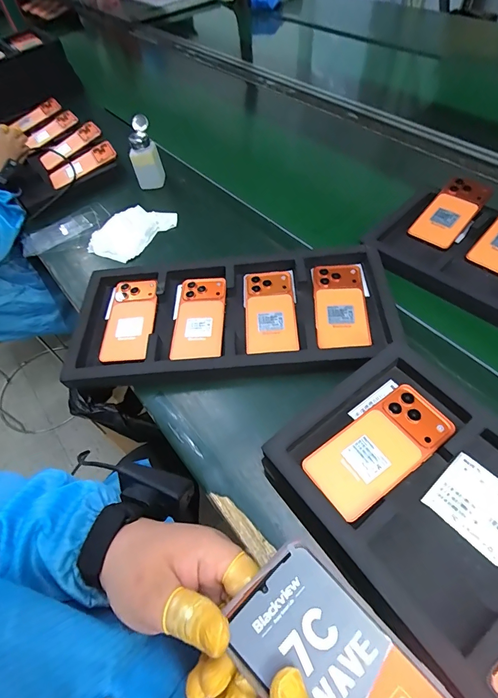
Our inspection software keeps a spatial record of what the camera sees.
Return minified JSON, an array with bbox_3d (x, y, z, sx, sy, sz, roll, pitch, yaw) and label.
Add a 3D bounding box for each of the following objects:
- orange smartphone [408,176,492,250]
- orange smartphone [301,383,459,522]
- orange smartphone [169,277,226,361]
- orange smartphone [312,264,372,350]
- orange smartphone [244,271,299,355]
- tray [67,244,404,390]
[{"bbox_3d":[0.358,-0.245,0.639,0.074,0.007,0.161,38,80,22],"label":"orange smartphone"},{"bbox_3d":[0.141,0.105,0.388,0.157,0.016,0.076,-31,58,-17],"label":"orange smartphone"},{"bbox_3d":[-0.077,-0.050,0.555,0.078,0.015,0.159,-2,54,3],"label":"orange smartphone"},{"bbox_3d":[0.138,-0.067,0.542,0.075,0.018,0.163,1,54,5],"label":"orange smartphone"},{"bbox_3d":[0.032,-0.060,0.551,0.075,0.012,0.162,-3,54,2],"label":"orange smartphone"},{"bbox_3d":[-0.028,-0.052,0.545,0.483,0.058,0.227,-3,54,2],"label":"tray"}]

